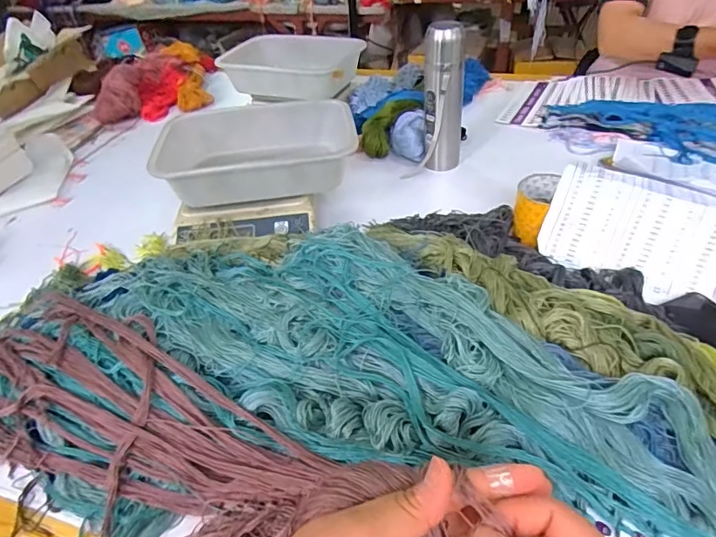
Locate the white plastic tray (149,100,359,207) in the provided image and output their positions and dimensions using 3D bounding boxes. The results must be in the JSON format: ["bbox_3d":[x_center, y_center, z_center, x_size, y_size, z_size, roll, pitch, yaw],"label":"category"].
[{"bbox_3d":[-0.145,-0.166,0.717,0.278,0.073,0.176,-12,41,-8],"label":"white plastic tray"}]

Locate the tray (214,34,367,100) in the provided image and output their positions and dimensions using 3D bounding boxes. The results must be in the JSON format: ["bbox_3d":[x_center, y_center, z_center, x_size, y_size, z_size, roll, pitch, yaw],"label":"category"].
[{"bbox_3d":[-0.146,-0.424,1.031,0.283,0.076,0.179,11,43,18],"label":"tray"}]

